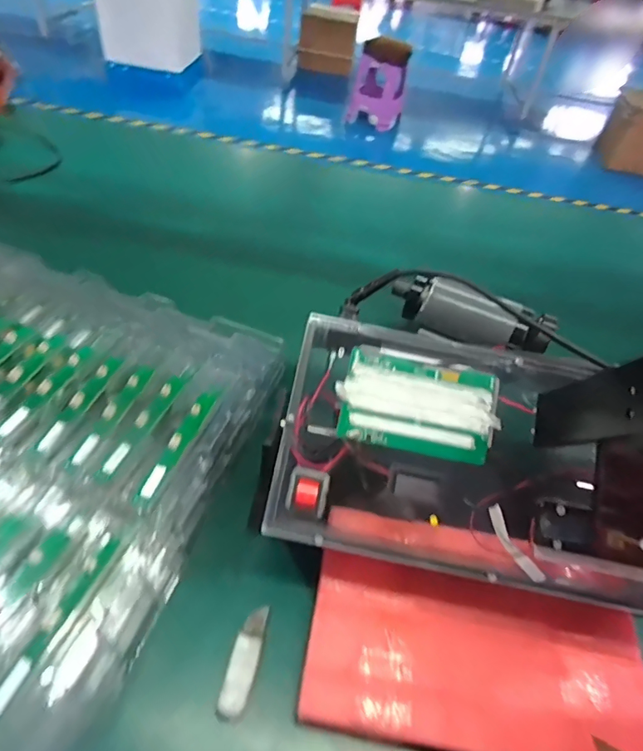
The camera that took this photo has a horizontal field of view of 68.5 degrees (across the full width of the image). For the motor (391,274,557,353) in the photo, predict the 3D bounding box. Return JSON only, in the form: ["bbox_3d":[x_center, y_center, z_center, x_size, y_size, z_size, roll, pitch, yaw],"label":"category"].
[{"bbox_3d":[0.217,-0.086,0.712,0.236,0.074,0.059,22,48,12],"label":"motor"}]

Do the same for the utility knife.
[{"bbox_3d":[-0.070,0.257,0.429,0.024,0.022,0.093,12,47,2],"label":"utility knife"}]

